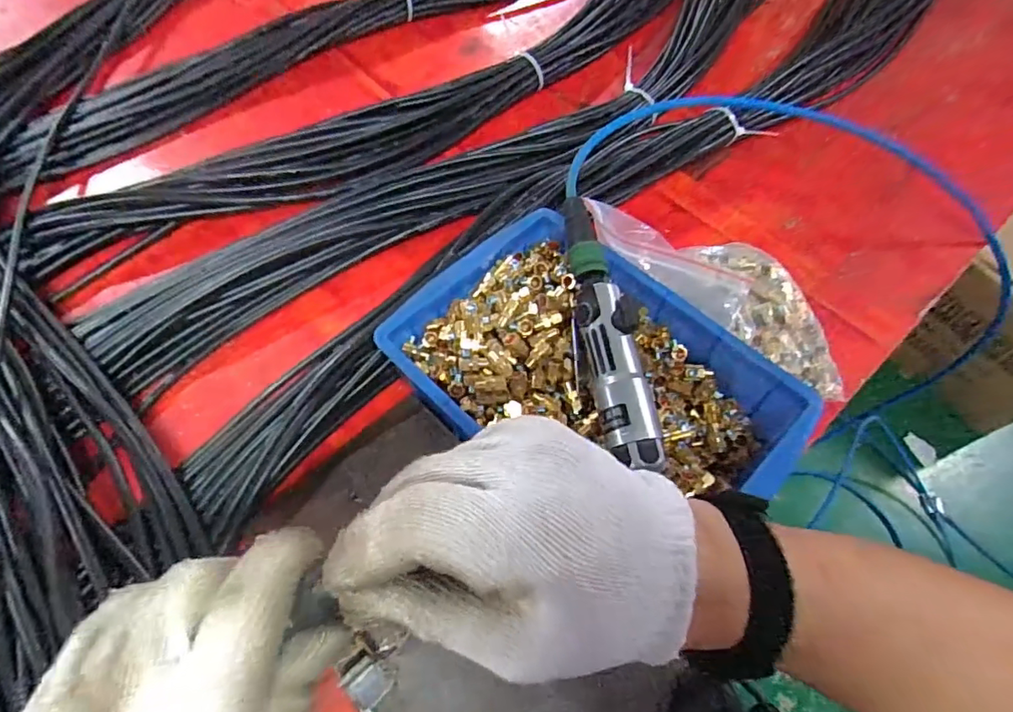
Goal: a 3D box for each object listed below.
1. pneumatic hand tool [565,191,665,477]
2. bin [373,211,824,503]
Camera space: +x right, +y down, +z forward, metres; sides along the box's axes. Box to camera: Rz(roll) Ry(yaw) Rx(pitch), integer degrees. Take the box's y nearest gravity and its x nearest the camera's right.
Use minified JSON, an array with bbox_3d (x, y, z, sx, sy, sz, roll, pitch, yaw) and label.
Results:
[{"bbox_3d":[0.077,-0.022,0.438,0.040,0.050,0.229,-8,61,-5],"label":"pneumatic hand tool"},{"bbox_3d":[0.066,0.022,0.457,0.308,0.067,0.223,34,66,18],"label":"bin"}]

